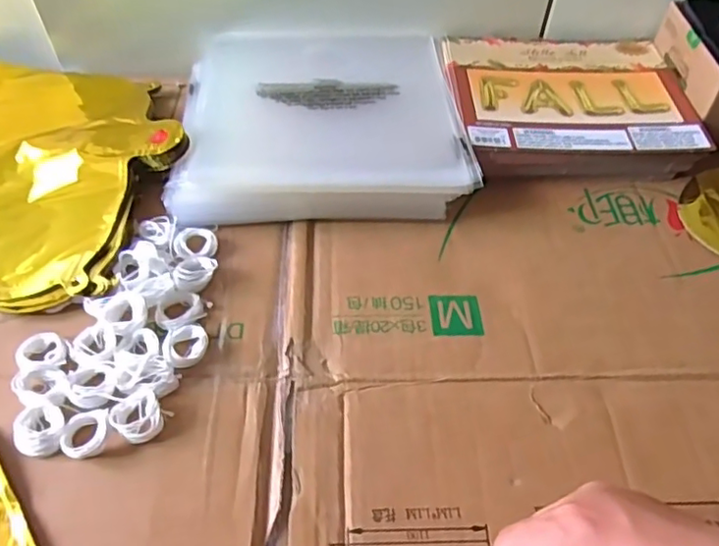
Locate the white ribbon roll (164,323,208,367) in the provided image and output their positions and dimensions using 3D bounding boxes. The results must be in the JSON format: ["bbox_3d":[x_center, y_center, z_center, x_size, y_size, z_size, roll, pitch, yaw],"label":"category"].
[{"bbox_3d":[-0.109,0.045,0.382,0.026,0.010,0.031,-12,53,-11],"label":"white ribbon roll"}]

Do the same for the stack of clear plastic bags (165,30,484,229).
[{"bbox_3d":[-0.031,-0.137,0.505,0.218,0.033,0.228,-3,52,-4],"label":"stack of clear plastic bags"}]

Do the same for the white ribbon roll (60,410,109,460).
[{"bbox_3d":[-0.154,0.091,0.341,0.025,0.011,0.026,1,52,-1],"label":"white ribbon roll"}]

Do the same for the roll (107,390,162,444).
[{"bbox_3d":[-0.127,0.082,0.349,0.029,0.013,0.026,35,59,24],"label":"roll"}]

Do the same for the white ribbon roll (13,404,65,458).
[{"bbox_3d":[-0.181,0.089,0.343,0.028,0.009,0.029,1,52,-1],"label":"white ribbon roll"}]

